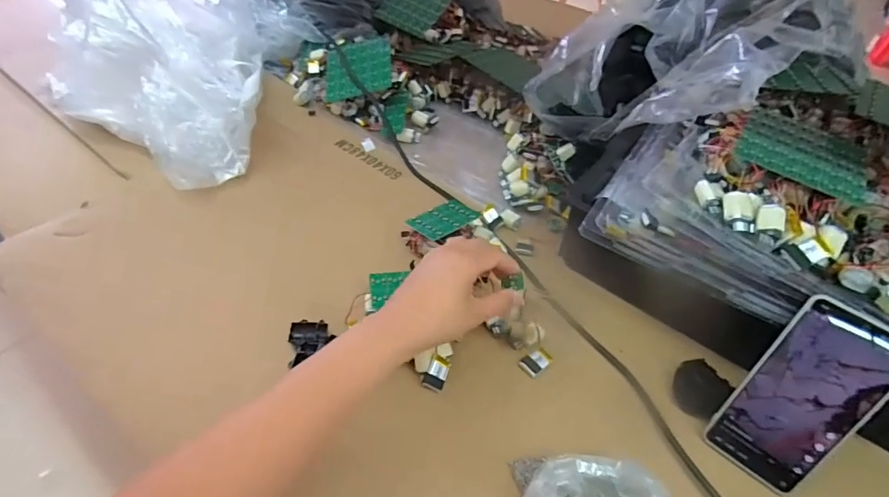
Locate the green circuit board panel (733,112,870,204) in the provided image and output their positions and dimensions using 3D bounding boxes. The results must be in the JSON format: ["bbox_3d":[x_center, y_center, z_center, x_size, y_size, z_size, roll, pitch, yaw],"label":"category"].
[{"bbox_3d":[0.347,-0.097,0.465,0.111,0.008,0.140,29,47,17],"label":"green circuit board panel"}]

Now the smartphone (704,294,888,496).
[{"bbox_3d":[0.298,0.125,0.401,0.083,0.166,0.010,35,26,26],"label":"smartphone"}]

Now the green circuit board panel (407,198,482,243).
[{"bbox_3d":[-0.001,-0.034,0.568,0.054,0.006,0.074,27,45,31],"label":"green circuit board panel"}]

